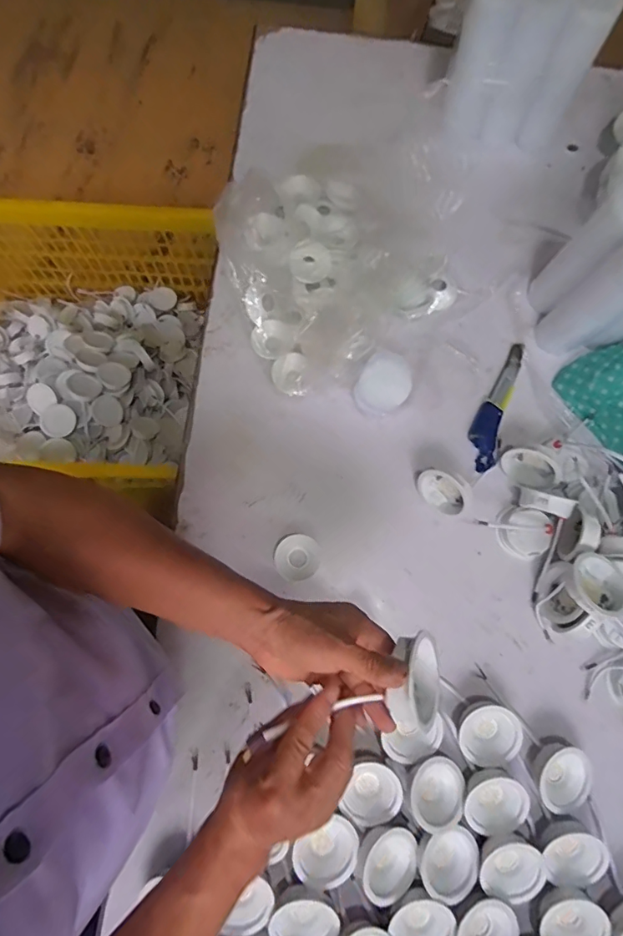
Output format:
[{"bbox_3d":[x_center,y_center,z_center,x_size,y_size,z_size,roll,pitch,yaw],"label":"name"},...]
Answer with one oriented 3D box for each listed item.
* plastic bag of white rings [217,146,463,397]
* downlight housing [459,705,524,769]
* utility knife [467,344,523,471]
[{"bbox_3d":[0.040,-0.297,0.665,0.316,0.104,0.319,-24,78,-7],"label":"plastic bag of white rings"},{"bbox_3d":[0.211,0.317,0.568,0.073,0.027,0.070,-4,76,-2],"label":"downlight housing"},{"bbox_3d":[0.254,-0.090,0.665,0.041,0.011,0.193,19,76,3],"label":"utility knife"}]

